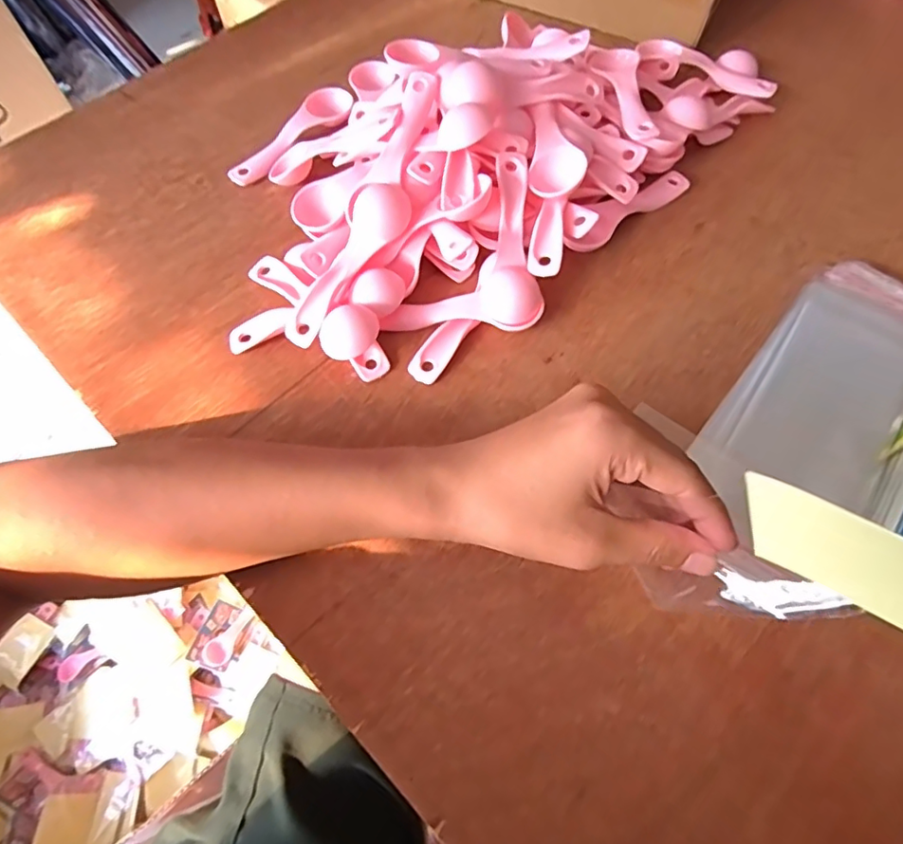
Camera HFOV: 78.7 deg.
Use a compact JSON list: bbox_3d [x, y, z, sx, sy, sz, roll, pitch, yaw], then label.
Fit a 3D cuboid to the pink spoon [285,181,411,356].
[{"bbox_3d":[-0.067,-0.099,0.344,0.031,0.016,0.115,33,86,15],"label":"pink spoon"}]

